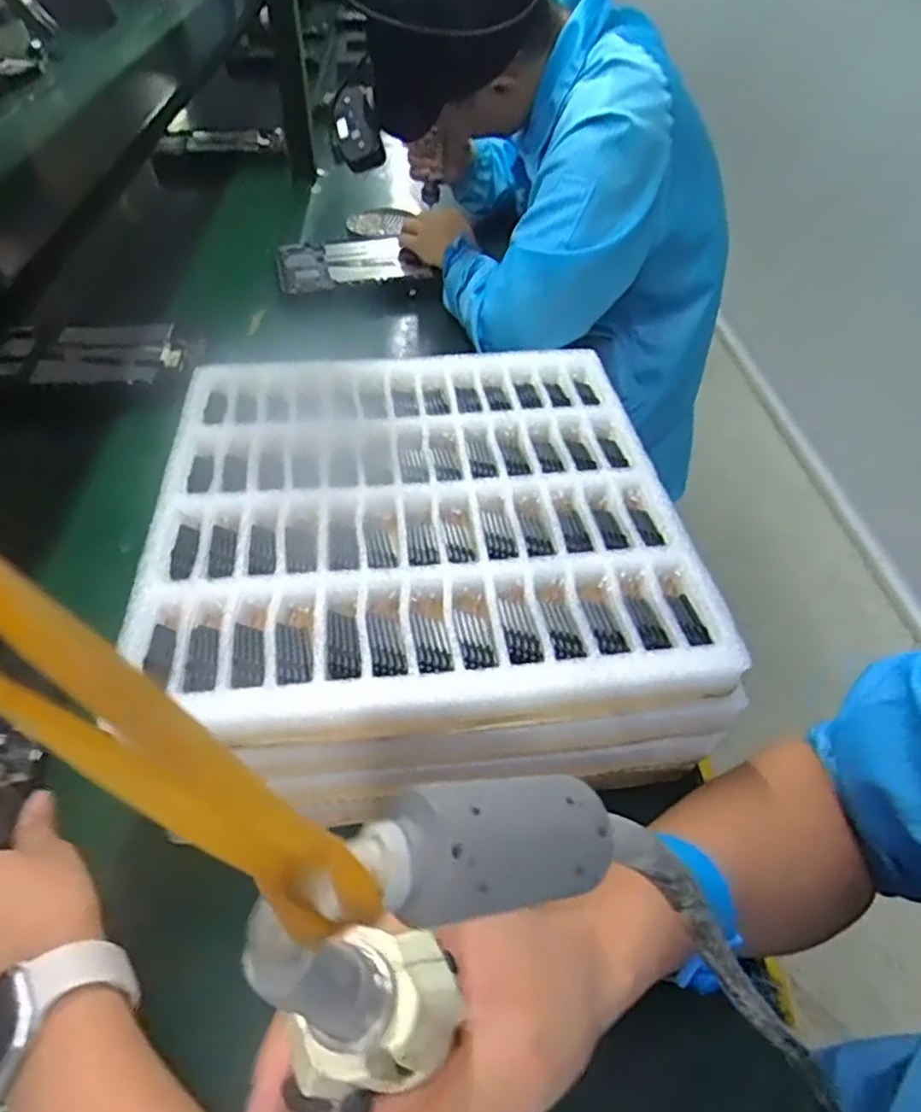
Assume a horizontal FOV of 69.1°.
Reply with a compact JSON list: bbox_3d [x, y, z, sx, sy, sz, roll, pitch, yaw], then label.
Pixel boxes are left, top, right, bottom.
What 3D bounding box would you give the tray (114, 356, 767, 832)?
[{"bbox_3d":[-0.031,-0.019,0.477,0.342,0.079,0.364,-7,49,-8],"label":"tray"}]

